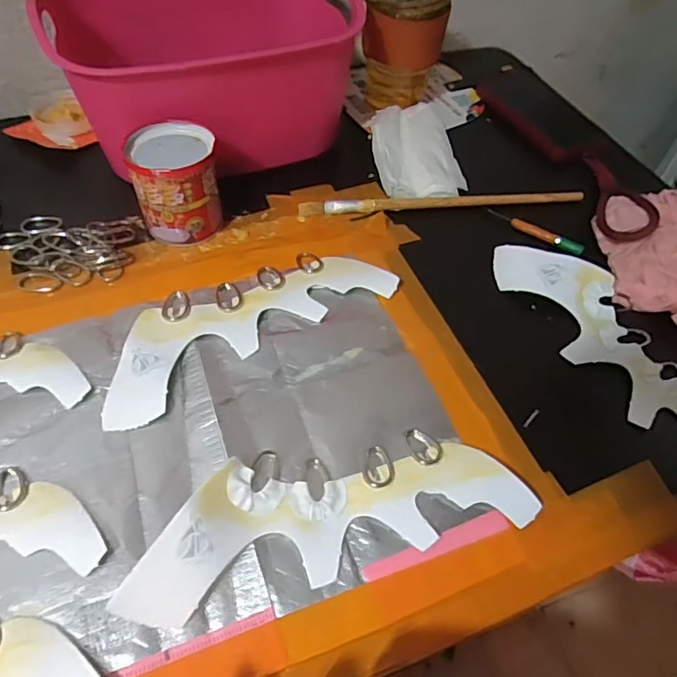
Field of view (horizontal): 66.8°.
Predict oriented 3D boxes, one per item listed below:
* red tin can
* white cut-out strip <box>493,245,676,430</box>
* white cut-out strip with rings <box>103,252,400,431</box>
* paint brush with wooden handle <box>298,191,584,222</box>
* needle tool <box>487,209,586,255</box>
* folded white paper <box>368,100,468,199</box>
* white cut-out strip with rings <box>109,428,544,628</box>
[{"bbox_3d":[-0.130,-0.125,0.419,0.067,0.075,0.057,-15,56,-14],"label":"red tin can"},{"bbox_3d":[0.213,0.004,0.382,0.068,0.032,0.231,-24,58,-20],"label":"white cut-out strip"},{"bbox_3d":[-0.071,-0.020,0.387,0.228,0.011,0.084,-29,60,-23],"label":"white cut-out strip with rings"},{"bbox_3d":[0.095,-0.128,0.474,0.262,0.014,0.018,-4,54,-7],"label":"paint brush with wooden handle"},{"bbox_3d":[0.178,-0.099,0.463,0.088,0.007,0.014,32,59,16],"label":"needle tool"},{"bbox_3d":[0.076,-0.190,0.517,0.083,0.015,0.132,-7,54,-9],"label":"folded white paper"},{"bbox_3d":[-0.003,0.098,0.306,0.230,0.017,0.075,-9,55,-15],"label":"white cut-out strip with rings"}]

